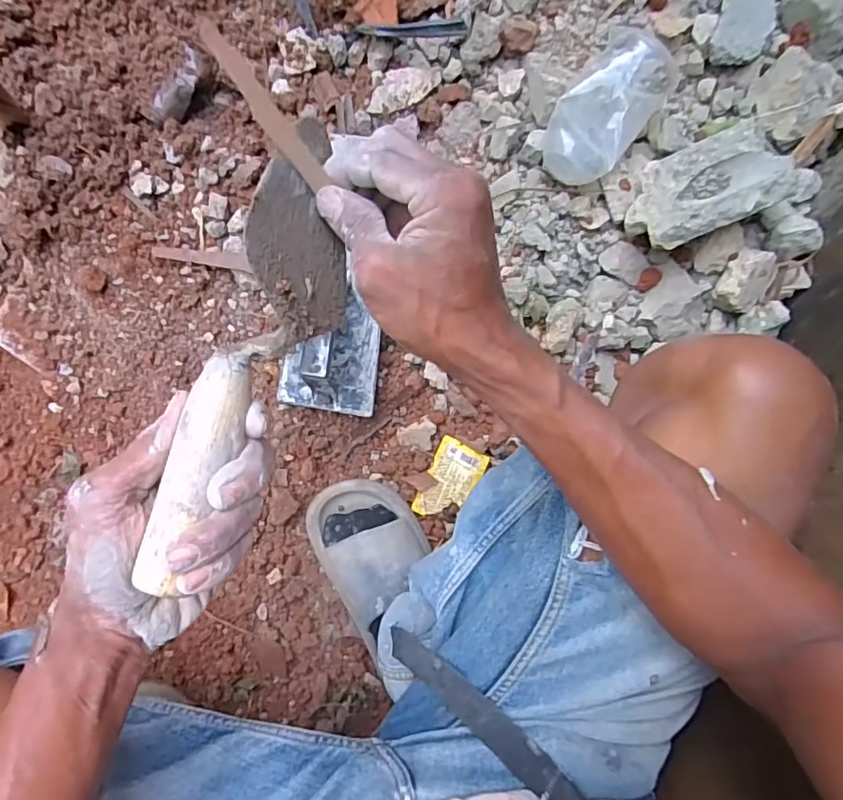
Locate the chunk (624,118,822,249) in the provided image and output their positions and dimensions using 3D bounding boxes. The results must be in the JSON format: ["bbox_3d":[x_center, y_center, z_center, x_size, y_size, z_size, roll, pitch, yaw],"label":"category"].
[{"bbox_3d":[0.303,-0.227,0.560,0.166,0.055,0.106,-18,85,-5],"label":"chunk"}]

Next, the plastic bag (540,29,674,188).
[{"bbox_3d":[0.202,-0.317,0.598,0.090,0.071,0.160,37,85,1],"label":"plastic bag"}]

